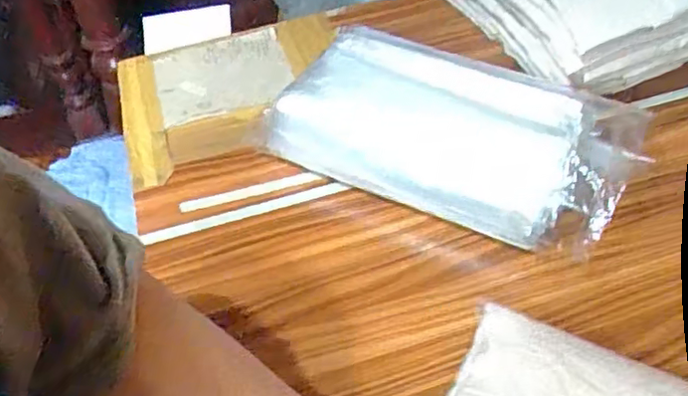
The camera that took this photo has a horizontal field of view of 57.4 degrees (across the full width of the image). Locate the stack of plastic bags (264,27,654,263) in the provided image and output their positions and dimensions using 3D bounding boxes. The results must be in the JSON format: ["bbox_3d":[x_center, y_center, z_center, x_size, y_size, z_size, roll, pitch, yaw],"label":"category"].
[{"bbox_3d":[0.101,-0.064,0.601,0.319,0.102,0.156,22,54,21],"label":"stack of plastic bags"}]

